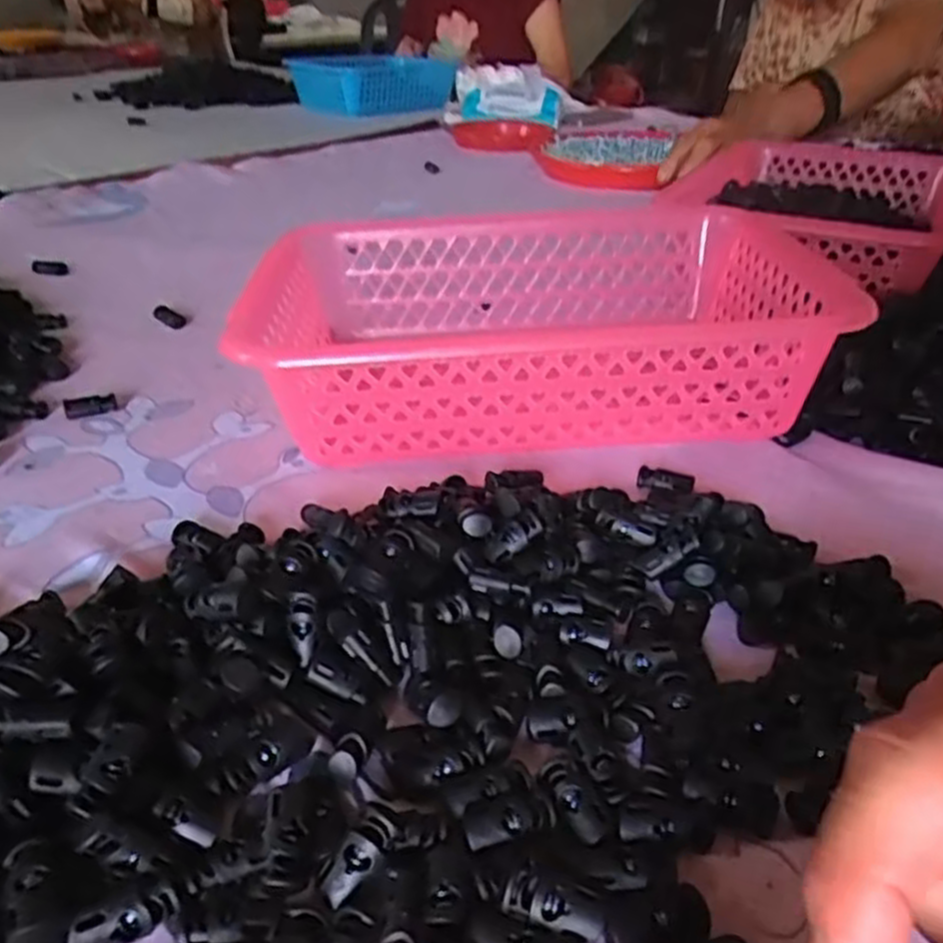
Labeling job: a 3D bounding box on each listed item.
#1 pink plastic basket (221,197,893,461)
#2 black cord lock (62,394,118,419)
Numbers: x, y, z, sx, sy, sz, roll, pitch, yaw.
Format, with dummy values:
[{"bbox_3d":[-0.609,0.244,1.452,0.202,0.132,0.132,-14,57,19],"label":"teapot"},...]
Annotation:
[{"bbox_3d":[0.033,-0.082,0.454,0.296,0.091,0.211,1,33,-2],"label":"pink plastic basket"},{"bbox_3d":[-0.220,-0.038,0.452,0.028,0.007,0.017,-14,37,-23],"label":"black cord lock"}]

